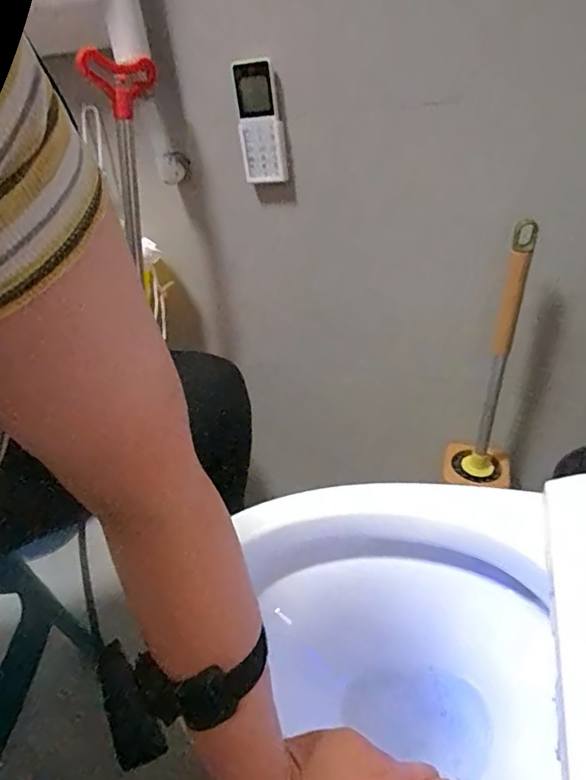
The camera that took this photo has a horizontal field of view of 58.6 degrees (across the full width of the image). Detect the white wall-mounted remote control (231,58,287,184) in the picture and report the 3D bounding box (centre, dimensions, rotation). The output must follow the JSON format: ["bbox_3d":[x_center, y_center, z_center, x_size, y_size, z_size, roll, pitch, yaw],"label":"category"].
[{"bbox_3d":[-0.044,-0.357,0.703,0.066,0.147,0.014,7,33,18],"label":"white wall-mounted remote control"}]

